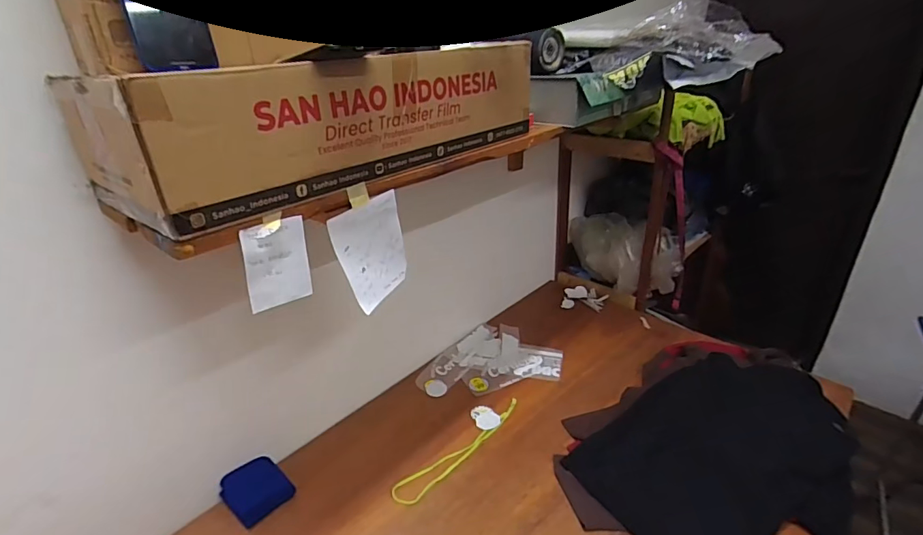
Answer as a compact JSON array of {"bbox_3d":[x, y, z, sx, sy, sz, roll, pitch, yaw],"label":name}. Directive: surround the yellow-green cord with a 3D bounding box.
[{"bbox_3d":[0.011,0.403,1.067,0.386,0.006,0.062,-24,35,-36],"label":"yellow-green cord"}]

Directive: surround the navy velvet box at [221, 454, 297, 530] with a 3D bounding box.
[{"bbox_3d":[-0.418,0.452,0.972,0.118,0.041,0.113,22,36,37],"label":"navy velvet box"}]

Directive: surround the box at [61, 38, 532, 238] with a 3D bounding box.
[{"bbox_3d":[-0.189,-0.239,0.718,0.266,0.156,0.632,19,37,38],"label":"box"}]

